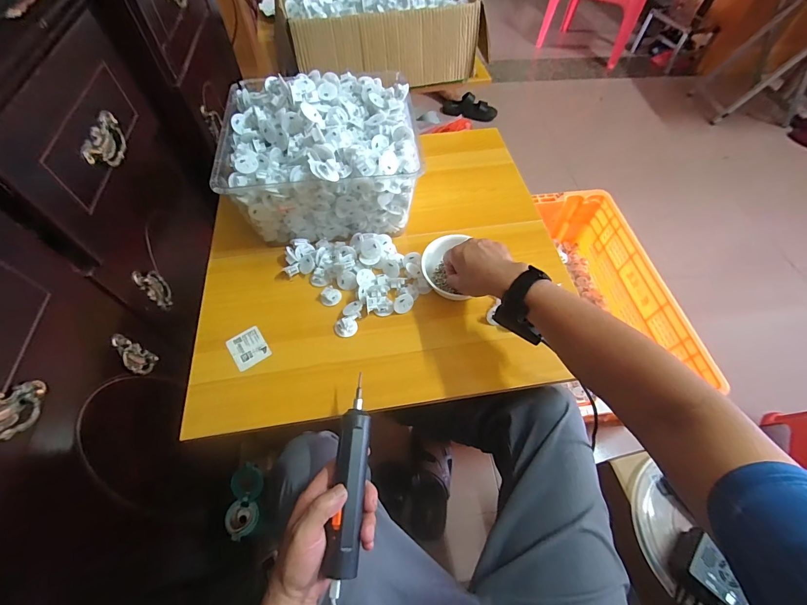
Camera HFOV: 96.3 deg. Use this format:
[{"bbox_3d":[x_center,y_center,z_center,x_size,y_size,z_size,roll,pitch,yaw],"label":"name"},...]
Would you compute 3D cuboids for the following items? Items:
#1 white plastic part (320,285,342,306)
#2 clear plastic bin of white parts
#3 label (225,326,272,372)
[{"bbox_3d":[-0.117,-0.010,0.584,0.033,0.012,0.030,-31,93,-17],"label":"white plastic part"},{"bbox_3d":[-0.140,-0.259,0.632,0.305,0.163,0.268,-7,59,-6],"label":"clear plastic bin of white parts"},{"bbox_3d":[-0.233,0.070,0.547,0.050,0.004,0.061,-28,65,-27],"label":"label"}]

